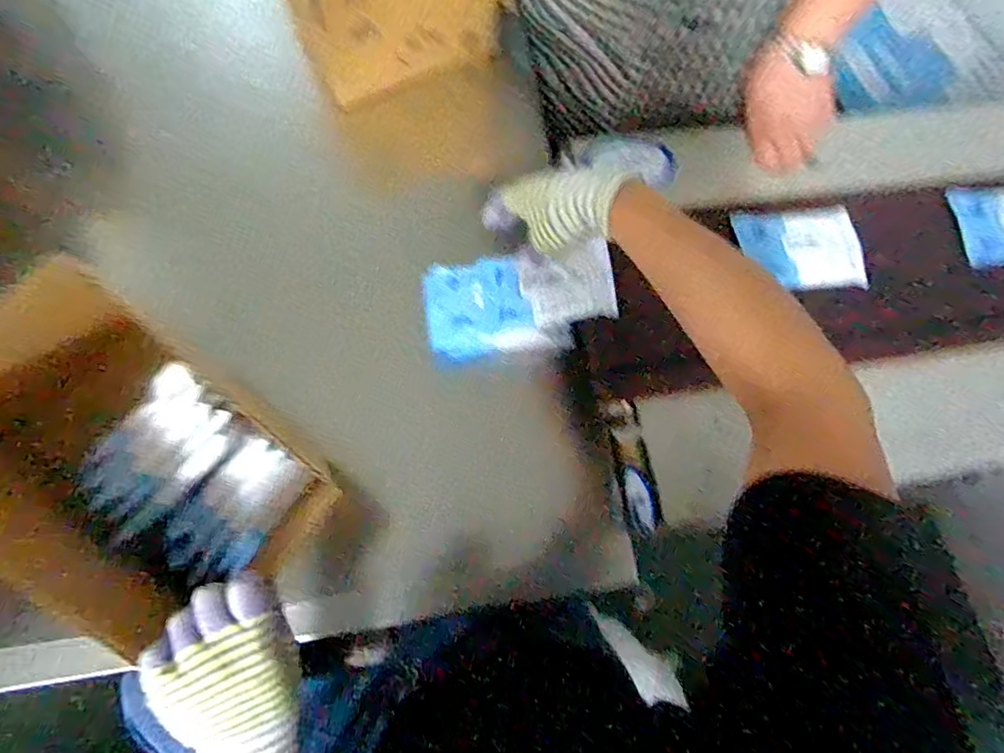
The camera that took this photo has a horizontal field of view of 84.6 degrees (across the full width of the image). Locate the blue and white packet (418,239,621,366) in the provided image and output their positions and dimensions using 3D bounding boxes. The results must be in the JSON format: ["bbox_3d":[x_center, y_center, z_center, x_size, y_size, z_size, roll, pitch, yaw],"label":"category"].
[{"bbox_3d":[0.016,-0.073,0.573,0.194,0.020,0.101,-7,102,12],"label":"blue and white packet"}]

